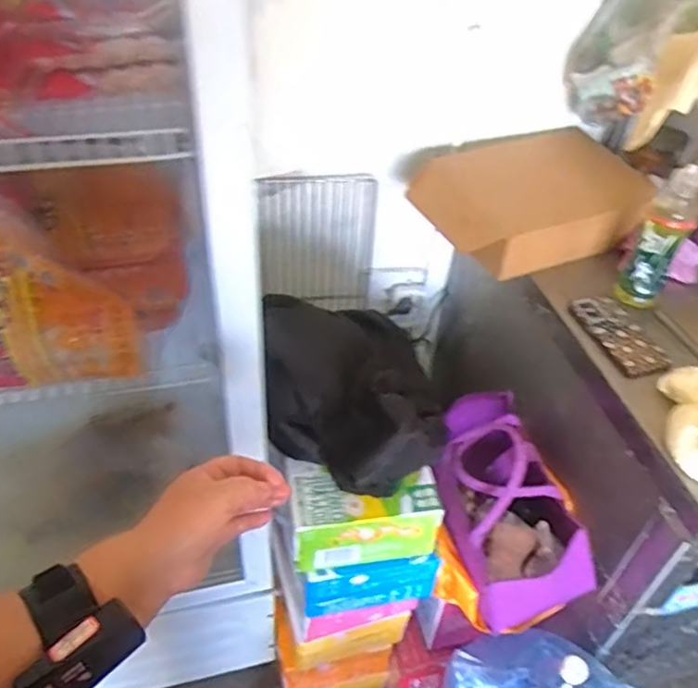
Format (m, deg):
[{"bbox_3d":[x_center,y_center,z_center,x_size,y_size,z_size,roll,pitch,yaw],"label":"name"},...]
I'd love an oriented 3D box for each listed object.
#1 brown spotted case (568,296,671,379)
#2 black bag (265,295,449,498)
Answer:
[{"bbox_3d":[0.408,-0.016,0.976,0.077,0.010,0.172,-9,44,-15],"label":"brown spotted case"},{"bbox_3d":[-0.005,0.063,0.909,0.209,0.146,0.308,-3,43,-8],"label":"black bag"}]

